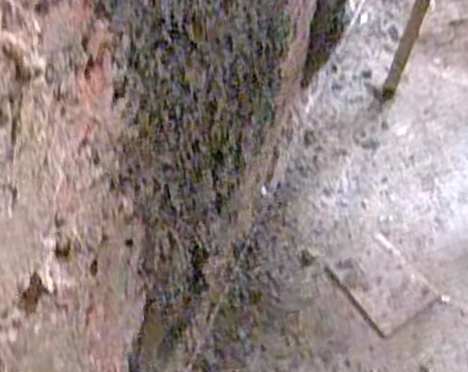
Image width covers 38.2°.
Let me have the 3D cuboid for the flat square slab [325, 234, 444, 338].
[{"bbox_3d":[0.367,0.238,1.658,0.188,0.013,0.227,-24,56,-22],"label":"flat square slab"}]

